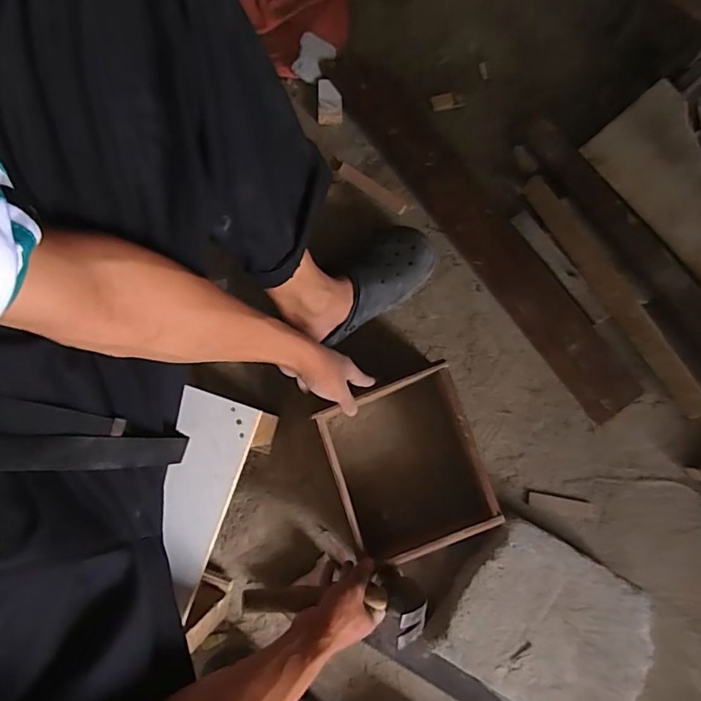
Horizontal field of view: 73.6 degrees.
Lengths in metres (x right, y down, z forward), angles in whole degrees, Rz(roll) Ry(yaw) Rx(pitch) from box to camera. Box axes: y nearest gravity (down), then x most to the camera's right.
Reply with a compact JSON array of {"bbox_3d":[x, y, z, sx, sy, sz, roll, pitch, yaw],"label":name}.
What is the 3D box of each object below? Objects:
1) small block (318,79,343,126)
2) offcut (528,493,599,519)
[{"bbox_3d":[-0.035,-0.422,0.793,0.041,0.021,0.070,0,79,1],"label":"small block"},{"bbox_3d":[0.311,0.226,0.683,0.099,0.004,0.022,11,79,4],"label":"offcut"}]

